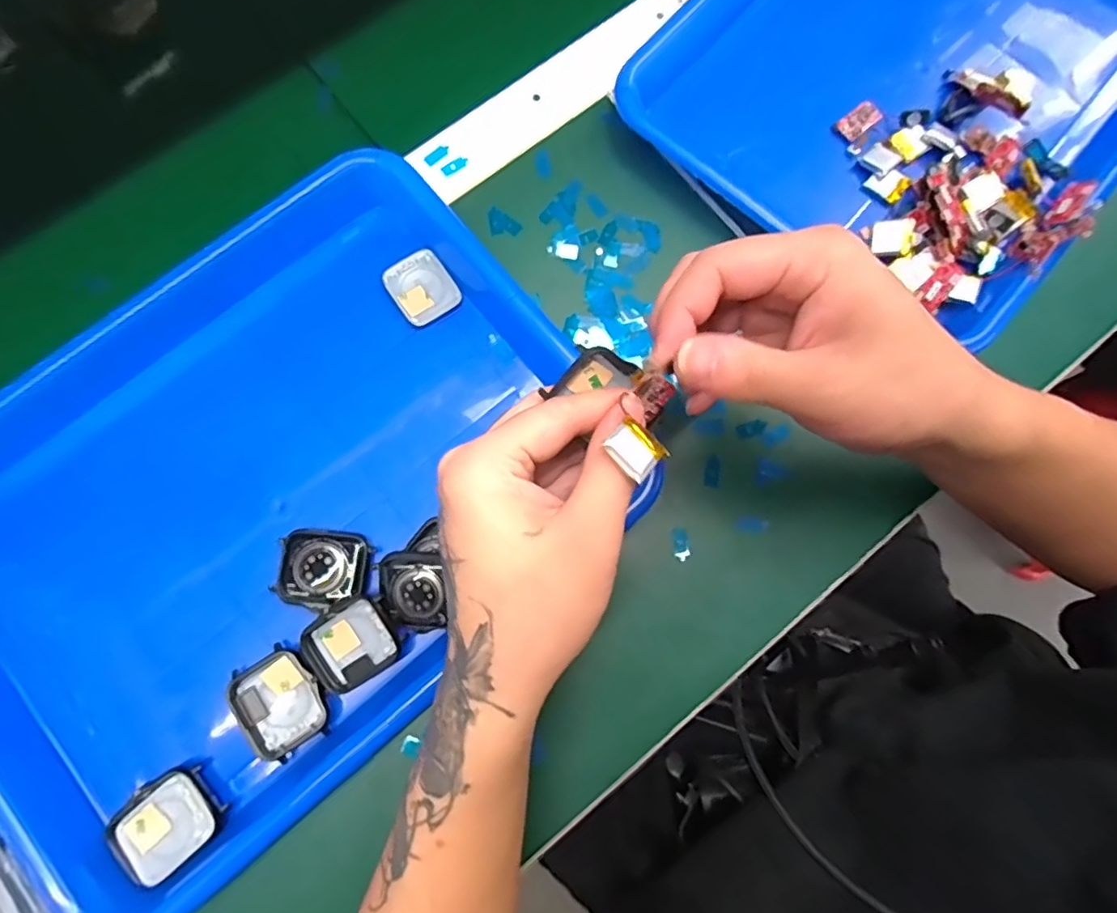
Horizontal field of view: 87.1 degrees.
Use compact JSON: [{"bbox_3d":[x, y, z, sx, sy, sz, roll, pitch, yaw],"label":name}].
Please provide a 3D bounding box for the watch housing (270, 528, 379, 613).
[{"bbox_3d":[-0.117,0.056,0.292,0.043,0.007,0.037,9,80,1],"label":"watch housing"}]

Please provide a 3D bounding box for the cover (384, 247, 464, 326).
[{"bbox_3d":[-0.075,-0.094,0.325,0.034,0.005,0.039,-35,82,-6],"label":"cover"}]

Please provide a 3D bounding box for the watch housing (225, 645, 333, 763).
[{"bbox_3d":[-0.133,0.118,0.284,0.038,0.012,0.046,-36,82,-7],"label":"watch housing"}]

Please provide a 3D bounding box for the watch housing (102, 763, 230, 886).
[{"bbox_3d":[-0.179,0.168,0.268,0.043,0.007,0.037,-37,82,-7],"label":"watch housing"}]

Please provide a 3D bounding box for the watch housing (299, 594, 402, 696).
[{"bbox_3d":[-0.100,0.091,0.286,0.042,0.015,0.037,-31,81,-6],"label":"watch housing"}]

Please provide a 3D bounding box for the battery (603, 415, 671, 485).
[{"bbox_3d":[0.029,-0.003,0.210,0.018,0.004,0.022,50,49,6],"label":"battery"}]

